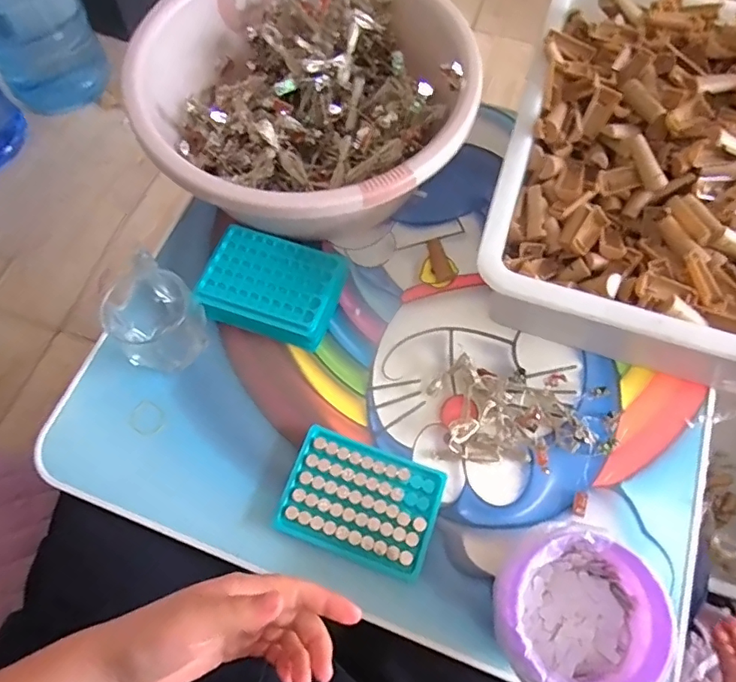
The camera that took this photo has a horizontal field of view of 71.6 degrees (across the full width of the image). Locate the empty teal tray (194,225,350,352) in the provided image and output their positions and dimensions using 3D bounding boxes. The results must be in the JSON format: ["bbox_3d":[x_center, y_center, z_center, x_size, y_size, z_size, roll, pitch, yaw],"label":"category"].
[{"bbox_3d":[-0.097,-0.051,0.513,0.129,0.046,0.101,18,68,6],"label":"empty teal tray"}]

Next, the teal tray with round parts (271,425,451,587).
[{"bbox_3d":[-0.005,0.140,0.449,0.130,0.018,0.096,19,68,7],"label":"teal tray with round parts"}]

